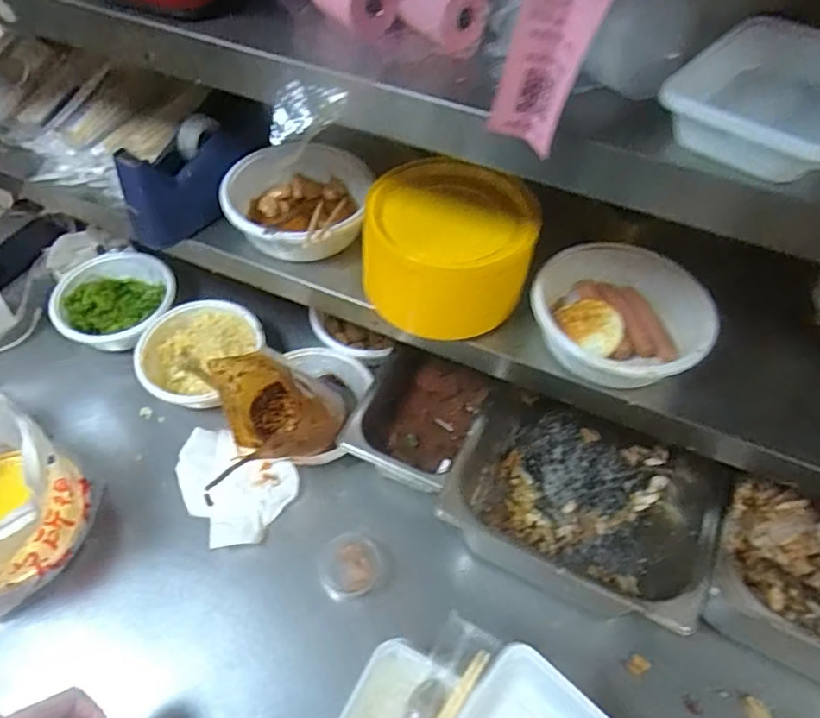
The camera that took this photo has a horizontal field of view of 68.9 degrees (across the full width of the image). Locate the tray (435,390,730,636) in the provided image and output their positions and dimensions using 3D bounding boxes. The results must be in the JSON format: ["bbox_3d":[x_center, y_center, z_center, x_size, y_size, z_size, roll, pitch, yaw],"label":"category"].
[{"bbox_3d":[0.211,0.164,0.745,0.291,0.091,0.251,25,57,16],"label":"tray"}]

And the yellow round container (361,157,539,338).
[{"bbox_3d":[0.038,-0.112,0.606,0.161,0.099,0.155,1,53,-1],"label":"yellow round container"}]

